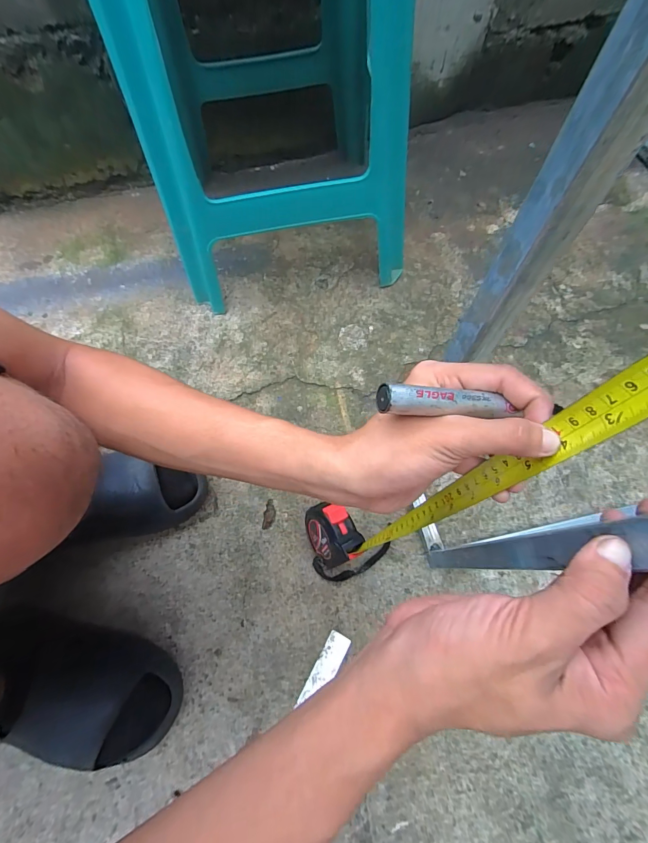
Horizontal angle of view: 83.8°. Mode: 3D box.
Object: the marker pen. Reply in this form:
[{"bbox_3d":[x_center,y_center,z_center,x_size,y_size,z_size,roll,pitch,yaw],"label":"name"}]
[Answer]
[{"bbox_3d":[0.085,-0.009,0.204,0.114,0.011,0.013,3,68,-15],"label":"marker pen"}]

